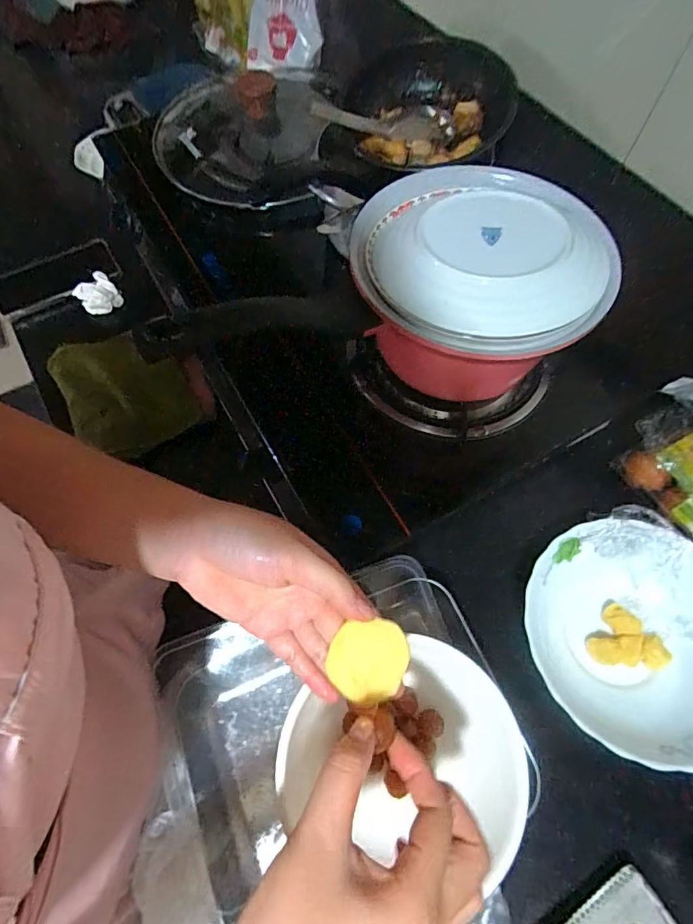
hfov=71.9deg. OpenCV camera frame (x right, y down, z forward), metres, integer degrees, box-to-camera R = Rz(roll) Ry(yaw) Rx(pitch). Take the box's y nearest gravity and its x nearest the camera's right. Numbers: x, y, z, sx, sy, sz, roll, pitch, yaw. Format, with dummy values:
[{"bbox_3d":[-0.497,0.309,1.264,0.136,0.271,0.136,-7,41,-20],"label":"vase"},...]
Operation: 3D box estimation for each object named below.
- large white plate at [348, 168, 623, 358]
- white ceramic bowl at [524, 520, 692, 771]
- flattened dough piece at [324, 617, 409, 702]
[{"bbox_3d":[0.103,-0.168,0.362,0.193,0.040,0.190,0,64,0],"label":"large white plate"},{"bbox_3d":[0.253,0.153,0.425,0.187,0.057,0.185,0,64,0],"label":"white ceramic bowl"},{"bbox_3d":[0.015,0.122,0.293,0.046,0.006,0.044,-10,78,8],"label":"flattened dough piece"}]

